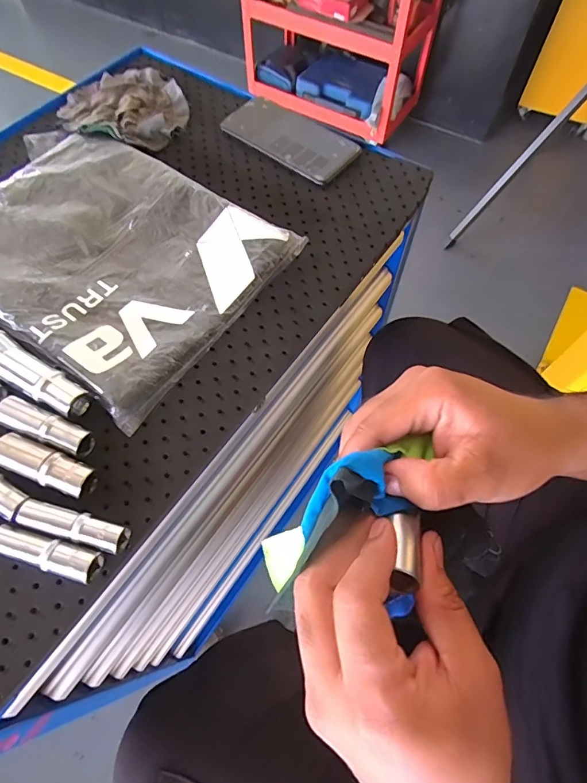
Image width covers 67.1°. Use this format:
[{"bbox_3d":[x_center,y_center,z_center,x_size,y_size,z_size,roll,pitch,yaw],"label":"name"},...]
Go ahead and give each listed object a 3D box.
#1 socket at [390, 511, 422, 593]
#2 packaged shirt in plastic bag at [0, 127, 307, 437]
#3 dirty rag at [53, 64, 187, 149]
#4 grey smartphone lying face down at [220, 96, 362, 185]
[{"bbox_3d":[0.055,0.077,0.216,0.015,0.013,0.040,13,48,6],"label":"socket"},{"bbox_3d":[-0.197,-0.148,0.442,0.332,0.016,0.233,33,68,15],"label":"packaged shirt in plastic bag"},{"bbox_3d":[-0.211,-0.357,0.549,0.144,0.027,0.168,-28,67,-13],"label":"dirty rag"},{"bbox_3d":[-0.006,-0.304,0.528,0.163,0.011,0.074,37,69,17],"label":"grey smartphone lying face down"}]

